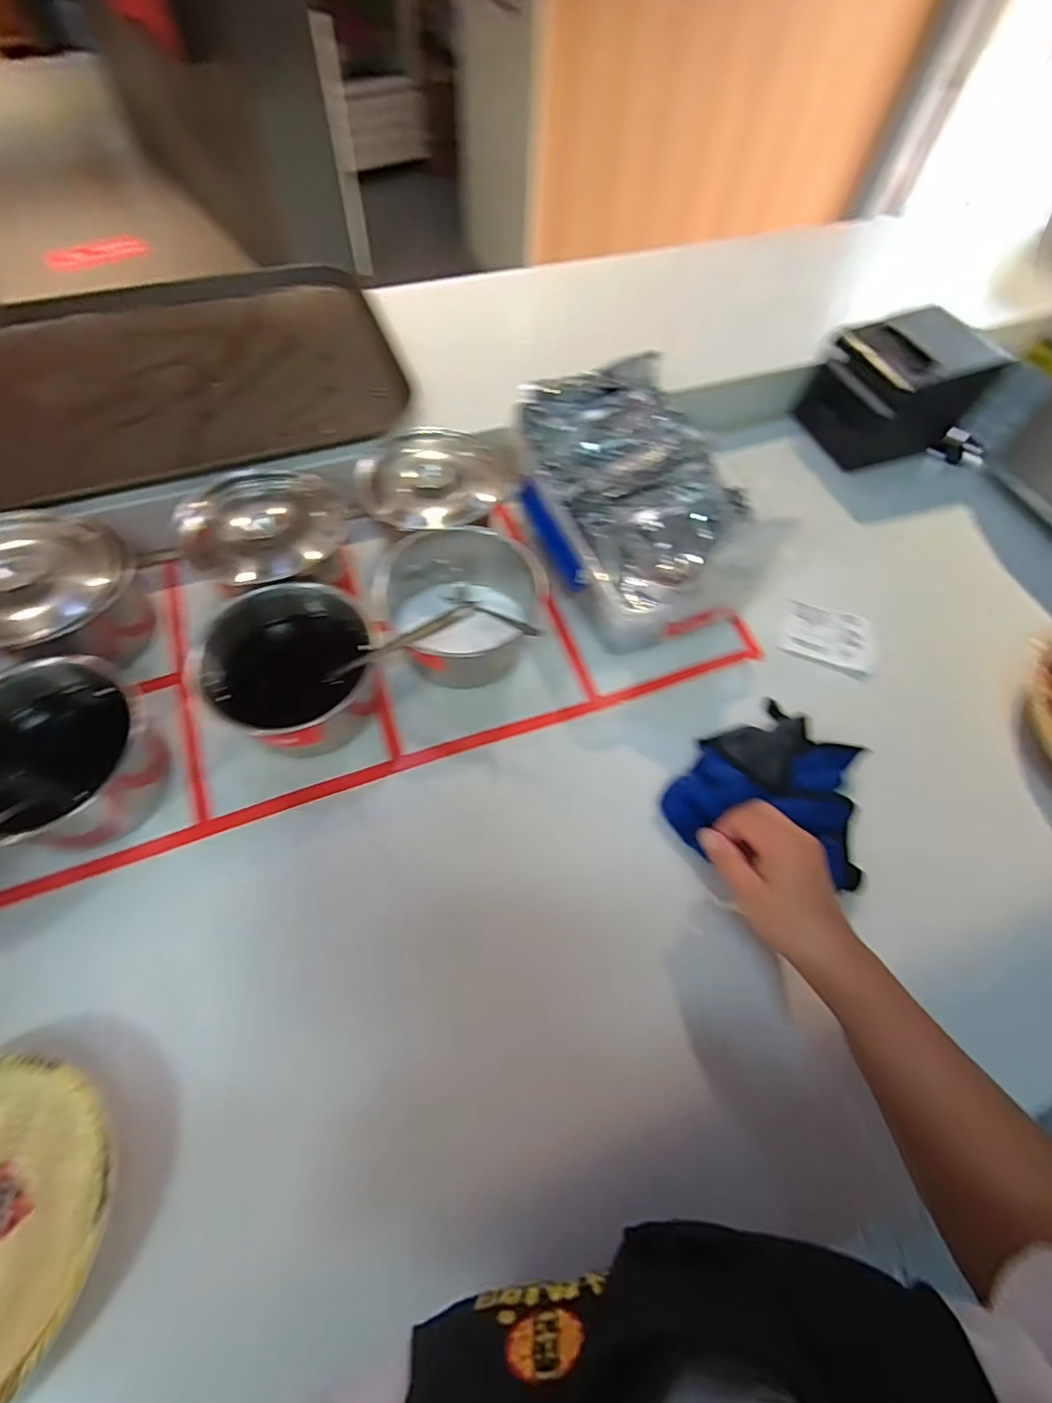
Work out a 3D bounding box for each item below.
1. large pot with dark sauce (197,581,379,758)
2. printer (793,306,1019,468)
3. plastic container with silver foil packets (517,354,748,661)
[{"bbox_3d":[-0.210,-0.027,0.511,0.128,0.090,0.131,2,61,-3],"label":"large pot with dark sauce"},{"bbox_3d":[0.479,-0.410,0.732,0.156,0.127,0.146,-20,65,-14],"label":"printer"},{"bbox_3d":[0.110,-0.209,0.606,0.187,0.111,0.309,-14,63,-12],"label":"plastic container with silver foil packets"}]

